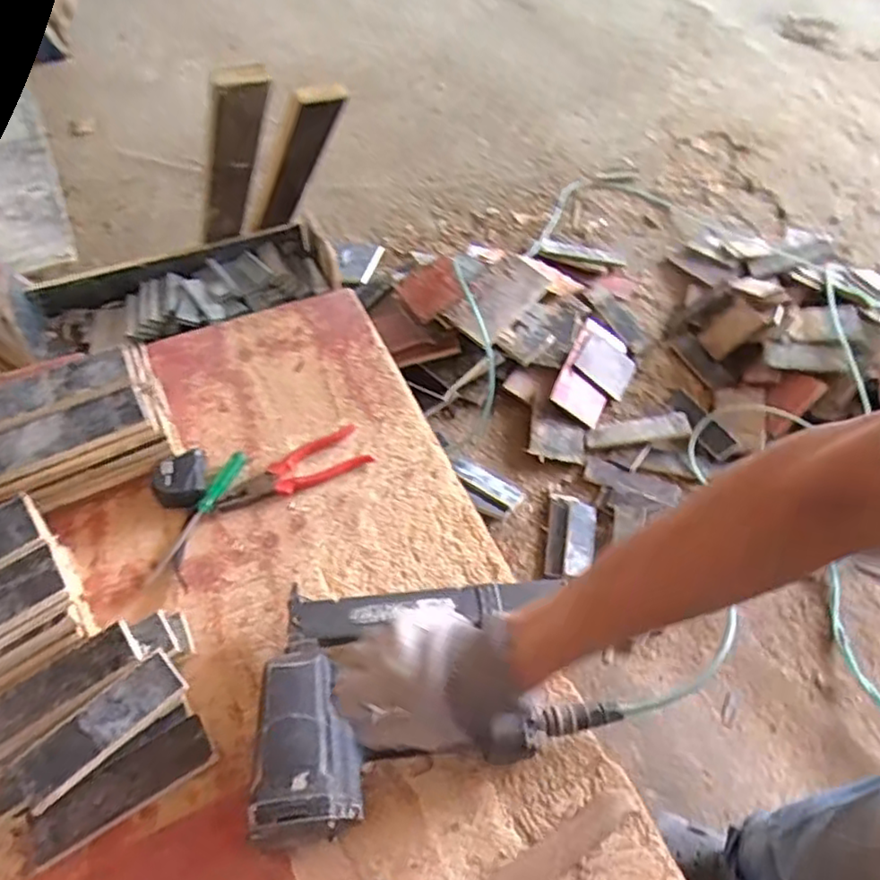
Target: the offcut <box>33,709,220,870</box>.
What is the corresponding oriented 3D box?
[{"bbox_3d":[-0.292,0.321,0.606,0.165,0.012,0.049,-28,59,-20],"label":"offcut"}]

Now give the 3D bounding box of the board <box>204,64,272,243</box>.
[{"bbox_3d":[-0.276,-0.345,0.859,0.058,0.399,0.026,-32,94,-22],"label":"board"}]

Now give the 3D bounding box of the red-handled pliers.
[{"bbox_3d":[-0.182,0.041,0.813,0.188,0.019,0.063,-26,58,-19],"label":"red-handled pliers"}]

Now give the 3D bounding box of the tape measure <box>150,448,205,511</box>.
[{"bbox_3d":[-0.311,0.046,0.793,0.061,0.035,0.063,-11,55,-9],"label":"tape measure"}]

